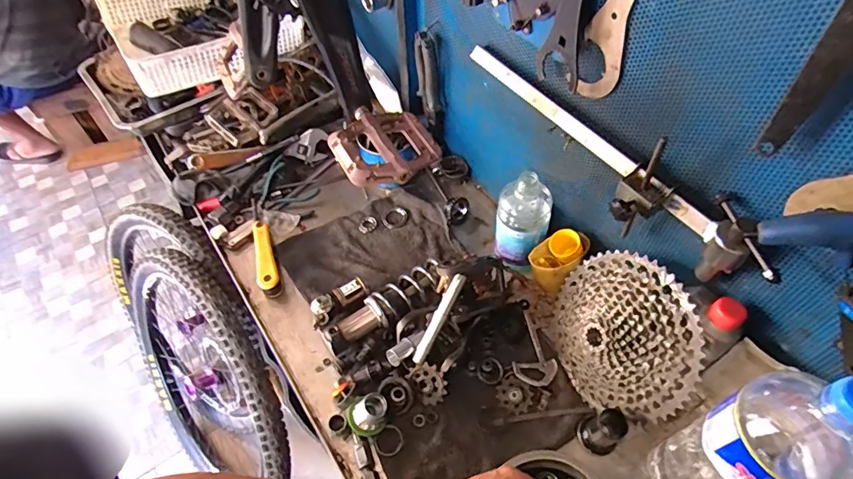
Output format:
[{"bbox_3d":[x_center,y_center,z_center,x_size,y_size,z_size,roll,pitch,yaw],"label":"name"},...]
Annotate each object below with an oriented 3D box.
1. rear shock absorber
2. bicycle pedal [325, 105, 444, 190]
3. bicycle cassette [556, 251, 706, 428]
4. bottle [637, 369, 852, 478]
[{"bbox_3d":[-0.052,0.096,0.674,0.190,0.046,0.057,-33,58,-22],"label":"rear shock absorber"},{"bbox_3d":[-0.047,-0.105,0.530,0.110,0.034,0.109,-17,53,-12],"label":"bicycle pedal"},{"bbox_3d":[0.218,0.114,0.562,0.056,0.191,0.196,4,52,-34],"label":"bicycle cassette"},{"bbox_3d":[0.280,0.197,0.427,0.085,0.315,0.090,-12,52,-8],"label":"bottle"}]

